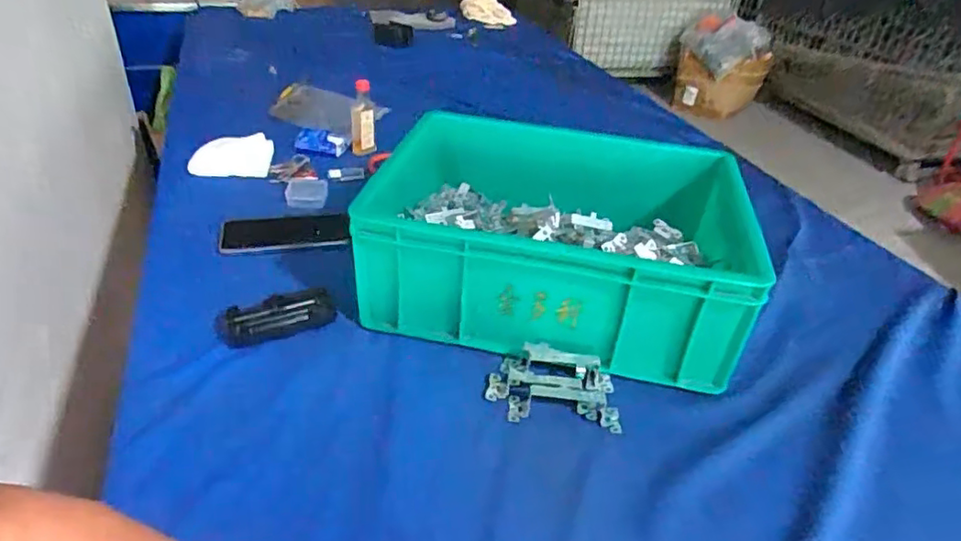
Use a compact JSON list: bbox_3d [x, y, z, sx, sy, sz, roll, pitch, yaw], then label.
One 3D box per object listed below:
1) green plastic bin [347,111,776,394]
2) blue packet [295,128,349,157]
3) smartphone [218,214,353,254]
[{"bbox_3d":[0.089,-0.043,0.711,0.391,0.145,0.297,10,35,8],"label":"green plastic bin"},{"bbox_3d":[-0.271,-0.219,1.020,0.087,0.025,0.046,13,35,11],"label":"blue packet"},{"bbox_3d":[-0.255,-0.051,0.791,0.163,0.012,0.066,-5,51,-5],"label":"smartphone"}]

